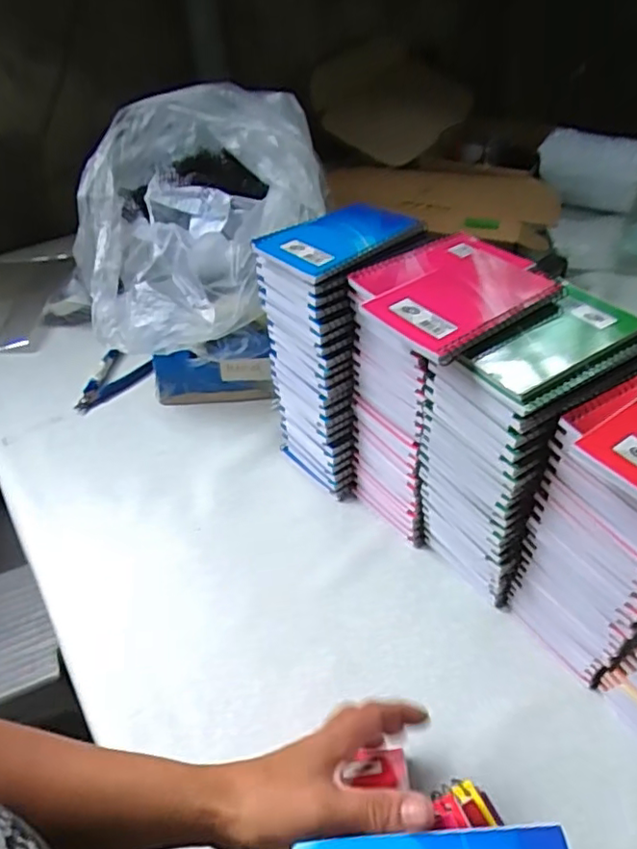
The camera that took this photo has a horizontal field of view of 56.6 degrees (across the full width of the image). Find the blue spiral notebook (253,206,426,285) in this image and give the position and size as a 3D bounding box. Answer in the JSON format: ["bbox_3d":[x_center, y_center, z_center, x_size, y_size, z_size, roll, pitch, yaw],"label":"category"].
[{"bbox_3d":[0.015,-0.165,0.516,0.126,0.013,0.096,-32,50,-26],"label":"blue spiral notebook"}]

